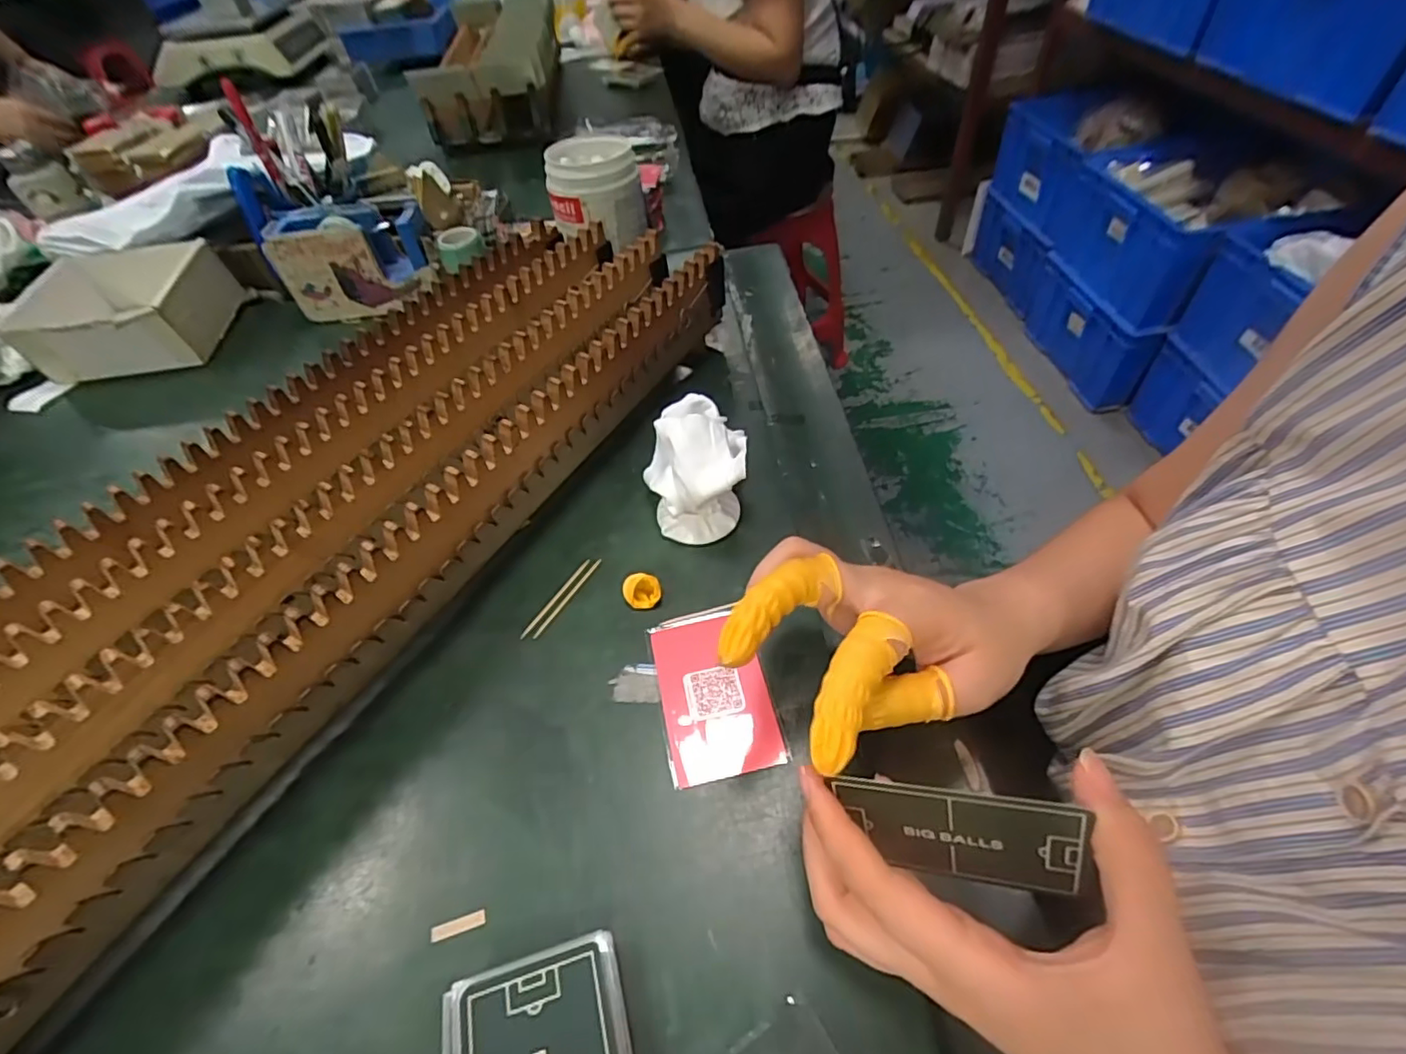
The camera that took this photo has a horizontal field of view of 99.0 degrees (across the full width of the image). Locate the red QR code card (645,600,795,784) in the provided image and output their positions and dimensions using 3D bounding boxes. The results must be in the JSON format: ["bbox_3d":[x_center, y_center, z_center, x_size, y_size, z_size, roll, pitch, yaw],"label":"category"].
[{"bbox_3d":[0.004,0.082,0.312,0.056,0.007,0.091,-12,51,-4],"label":"red QR code card"}]

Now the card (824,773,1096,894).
[{"bbox_3d":[0.090,0.110,0.213,0.076,0.050,0.004,-1,32,22],"label":"card"}]

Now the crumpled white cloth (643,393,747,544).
[{"bbox_3d":[-0.004,-0.035,0.374,0.065,0.066,0.073,-6,49,0],"label":"crumpled white cloth"}]

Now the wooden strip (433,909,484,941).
[{"bbox_3d":[-0.104,0.168,0.253,0.023,0.004,0.006,-16,50,-8],"label":"wooden strip"}]

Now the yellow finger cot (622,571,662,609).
[{"bbox_3d":[-0.036,0.036,0.347,0.021,0.015,0.015,-14,50,-7],"label":"yellow finger cot"}]

